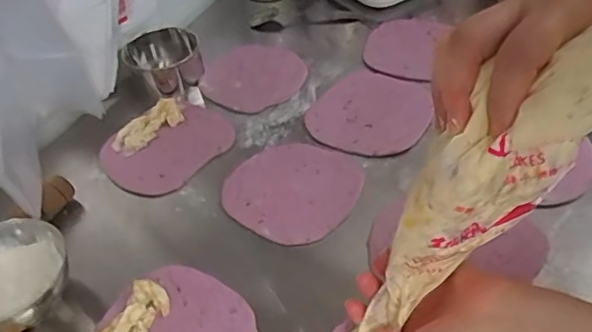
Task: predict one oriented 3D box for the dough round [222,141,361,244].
[{"bbox_3d":[-0.002,0.021,0.581,0.126,0.007,0.130,-3,44,3],"label":"dough round"}]

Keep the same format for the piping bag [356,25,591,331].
[{"bbox_3d":[0.098,0.032,0.319,0.083,0.280,0.044,22,46,-5],"label":"piping bag"}]

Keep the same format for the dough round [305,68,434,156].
[{"bbox_3d":[0.090,-0.066,0.664,0.133,0.007,0.144,-3,44,3],"label":"dough round"}]

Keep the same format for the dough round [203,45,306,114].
[{"bbox_3d":[-0.051,-0.122,0.737,0.122,0.009,0.139,16,48,22],"label":"dough round"}]

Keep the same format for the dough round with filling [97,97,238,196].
[{"bbox_3d":[-0.145,-0.031,0.640,0.146,0.027,0.116,-29,48,-22],"label":"dough round with filling"}]

